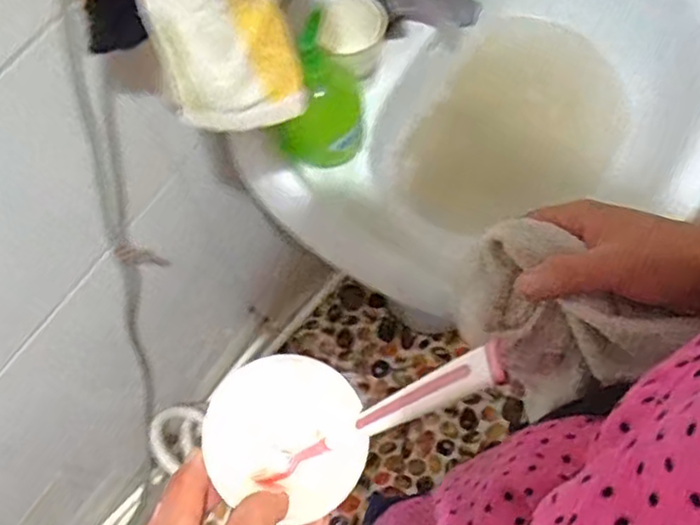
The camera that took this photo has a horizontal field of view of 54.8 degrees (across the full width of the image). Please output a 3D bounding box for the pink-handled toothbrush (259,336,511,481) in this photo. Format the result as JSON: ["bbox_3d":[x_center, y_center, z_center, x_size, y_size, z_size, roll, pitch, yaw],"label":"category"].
[{"bbox_3d":[0.006,0.072,0.296,0.010,0.174,0.013,2,62,-35],"label":"pink-handled toothbrush"}]

